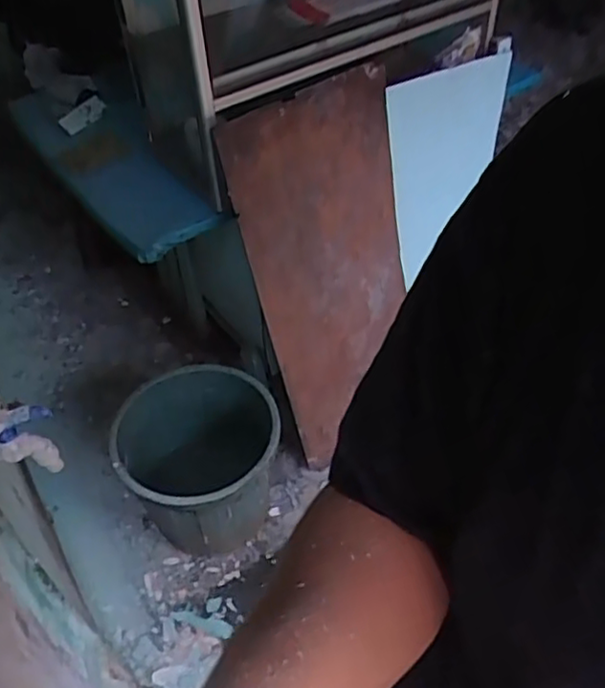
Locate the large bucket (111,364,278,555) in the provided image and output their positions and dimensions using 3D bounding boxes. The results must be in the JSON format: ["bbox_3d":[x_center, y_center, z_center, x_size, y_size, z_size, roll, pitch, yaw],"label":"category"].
[{"bbox_3d":[-0.206,0.281,1.454,0.341,0.334,0.327,-1,46,2],"label":"large bucket"}]

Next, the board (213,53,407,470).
[{"bbox_3d":[0.093,-0.131,1.474,0.415,0.859,0.036,-34,43,-27],"label":"board"}]

